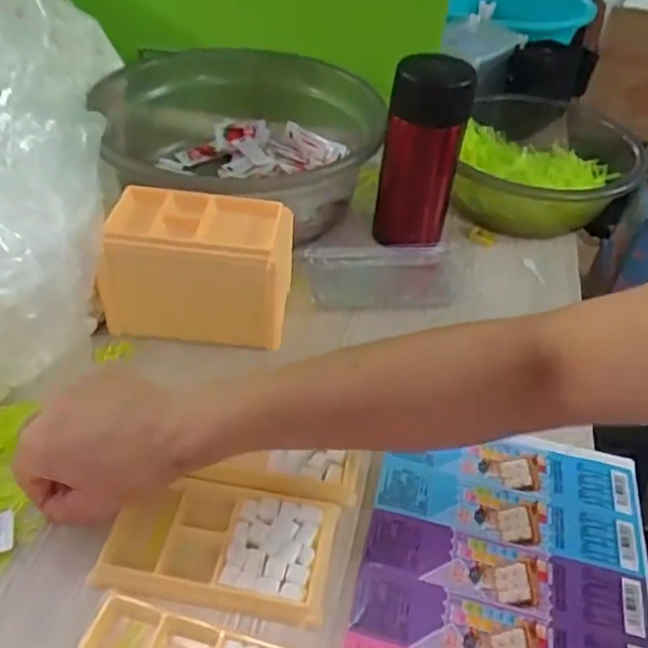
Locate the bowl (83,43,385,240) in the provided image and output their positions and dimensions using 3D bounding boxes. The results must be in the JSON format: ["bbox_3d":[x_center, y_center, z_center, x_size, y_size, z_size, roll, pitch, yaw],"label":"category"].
[{"bbox_3d":[-0.089,-0.190,0.652,0.283,0.097,0.301,2,42,-2],"label":"bowl"}]

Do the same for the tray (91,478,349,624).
[{"bbox_3d":[-0.061,0.130,0.383,0.130,0.013,0.078,9,42,4],"label":"tray"}]

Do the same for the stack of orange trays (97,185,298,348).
[{"bbox_3d":[-0.096,-0.043,0.500,0.145,0.096,0.089,8,42,4],"label":"stack of orange trays"}]

